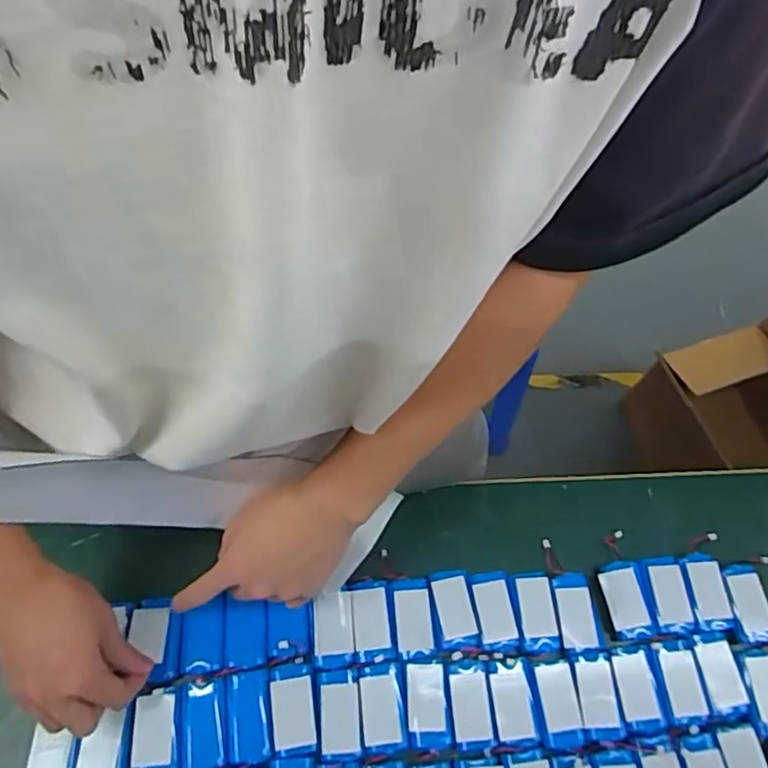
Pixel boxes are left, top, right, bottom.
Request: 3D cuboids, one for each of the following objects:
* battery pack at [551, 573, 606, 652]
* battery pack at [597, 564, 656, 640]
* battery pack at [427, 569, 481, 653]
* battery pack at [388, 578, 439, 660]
[{"bbox_3d":[0.173,0.206,0.563,0.037,0.004,0.065,-5,66,-6],"label":"battery pack"},{"bbox_3d":[0.220,0.197,0.570,0.038,0.005,0.064,-7,67,-6],"label":"battery pack"},{"bbox_3d":[0.063,0.202,0.559,0.036,0.004,0.066,-8,67,-7],"label":"battery pack"},{"bbox_3d":[0.025,0.206,0.554,0.037,0.004,0.066,-6,66,-6],"label":"battery pack"}]

